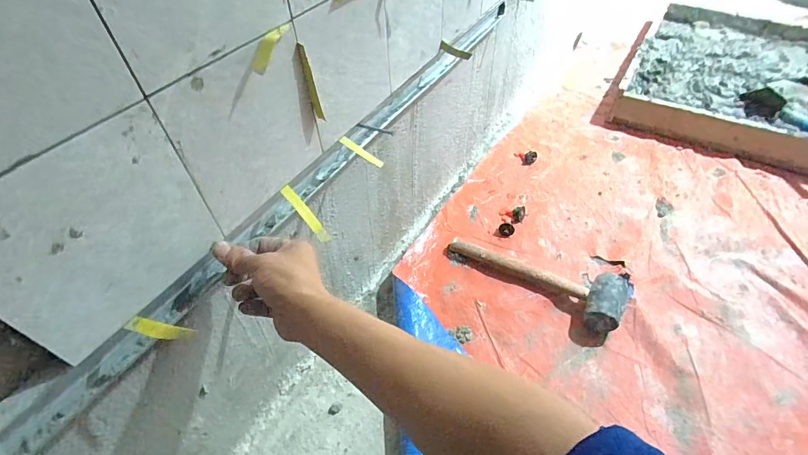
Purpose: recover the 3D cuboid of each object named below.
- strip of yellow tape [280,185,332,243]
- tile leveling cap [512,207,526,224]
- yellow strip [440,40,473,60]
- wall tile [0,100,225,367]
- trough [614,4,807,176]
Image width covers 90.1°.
[{"bbox_3d":[-0.106,-0.014,0.436,0.011,0.006,0.073,-41,94,-28],"label":"strip of yellow tape"},{"bbox_3d":[0.255,-0.030,0.898,0.028,0.027,0.043,17,52,16],"label":"tile leveling cap"},{"bbox_3d":[0.081,-0.280,0.639,0.055,0.014,0.014,13,46,-21],"label":"yellow strip"},{"bbox_3d":[-0.214,0.008,0.293,0.005,0.147,0.145,22,54,19],"label":"wall tile"},{"bbox_3d":[1.017,-0.517,1.247,0.515,0.116,0.884,26,55,22],"label":"trough"}]

